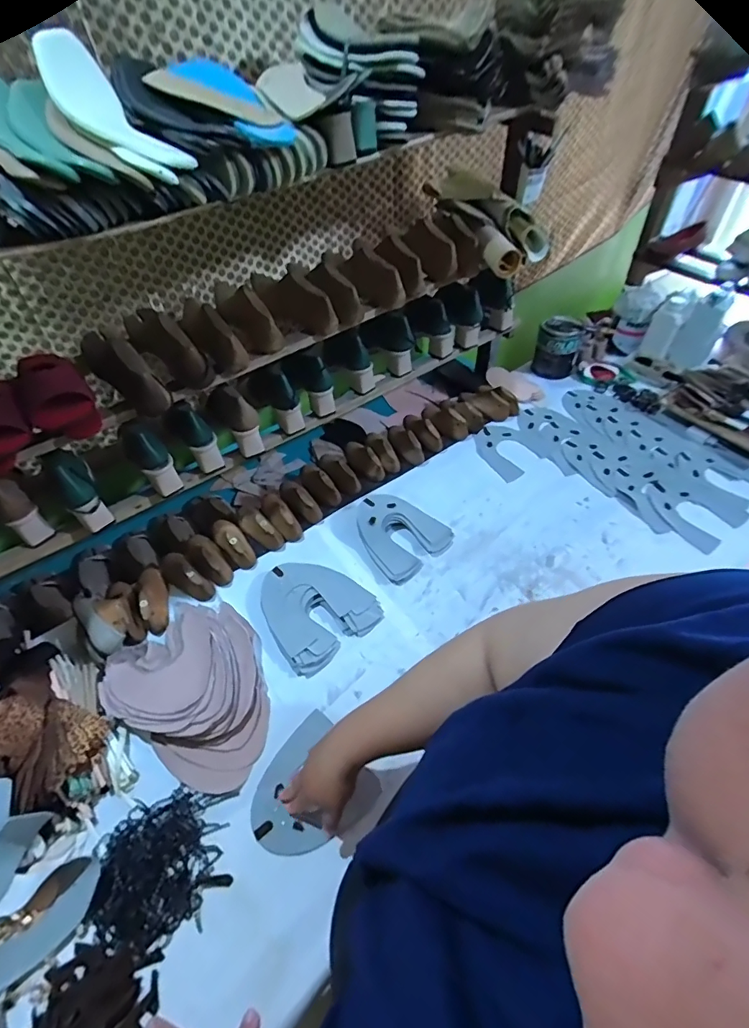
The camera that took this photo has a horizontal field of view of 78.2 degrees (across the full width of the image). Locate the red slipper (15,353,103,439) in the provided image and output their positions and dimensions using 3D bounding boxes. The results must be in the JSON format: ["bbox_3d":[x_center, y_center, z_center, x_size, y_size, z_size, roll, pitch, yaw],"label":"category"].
[{"bbox_3d":[-0.512,-0.201,0.740,0.092,0.068,0.219,-30,55,-20],"label":"red slipper"}]

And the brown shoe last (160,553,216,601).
[{"bbox_3d":[-0.365,0.111,0.874,0.139,0.042,0.050,31,59,25],"label":"brown shoe last"}]

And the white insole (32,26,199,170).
[{"bbox_3d":[-0.328,-0.500,0.575,0.232,0.035,0.081,44,61,-1],"label":"white insole"}]

